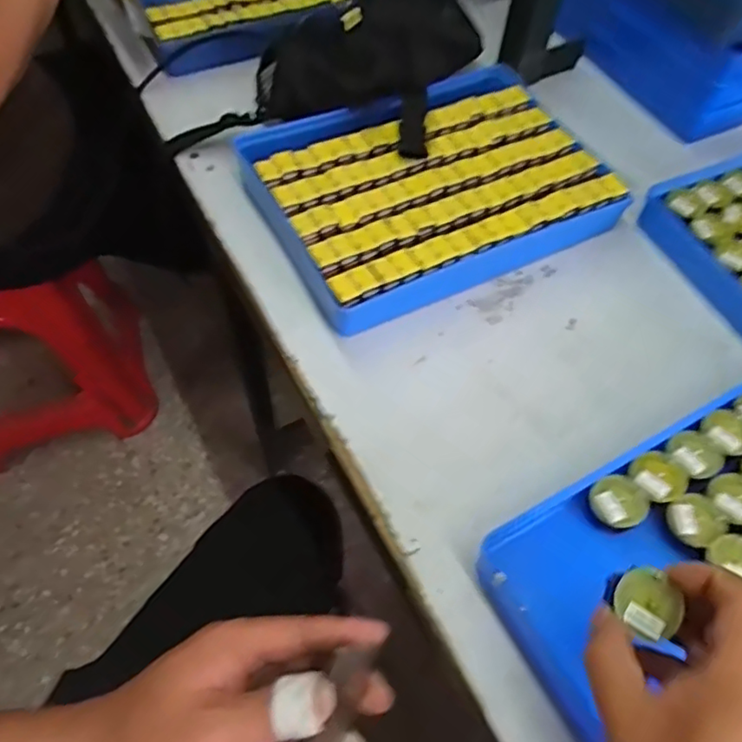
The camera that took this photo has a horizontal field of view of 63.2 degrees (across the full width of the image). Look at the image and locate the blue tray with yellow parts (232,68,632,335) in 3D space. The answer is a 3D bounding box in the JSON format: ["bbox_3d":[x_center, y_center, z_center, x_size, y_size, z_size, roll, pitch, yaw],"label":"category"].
[{"bbox_3d":[0.055,-0.174,0.571,0.315,0.049,0.221,-23,62,-16],"label":"blue tray with yellow parts"}]

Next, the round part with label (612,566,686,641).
[{"bbox_3d":[0.141,0.119,0.310,0.027,0.013,0.033,-40,80,0],"label":"round part with label"}]

